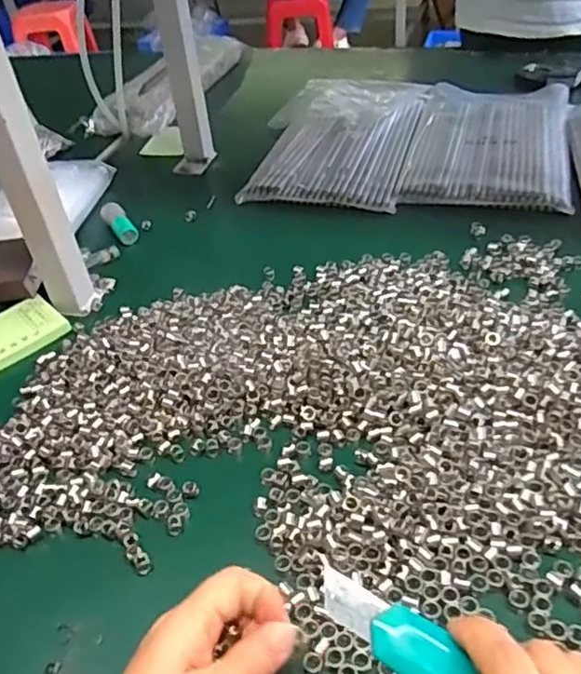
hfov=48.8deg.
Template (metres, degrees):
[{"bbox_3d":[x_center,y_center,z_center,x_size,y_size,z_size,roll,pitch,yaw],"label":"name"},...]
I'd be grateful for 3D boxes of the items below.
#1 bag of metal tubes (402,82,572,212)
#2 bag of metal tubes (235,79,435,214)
[{"bbox_3d":[0.250,-0.249,0.798,0.180,0.020,0.318,6,40,17],"label":"bag of metal tubes"},{"bbox_3d":[0.062,-0.266,0.835,0.203,0.036,0.322,7,41,17],"label":"bag of metal tubes"}]

